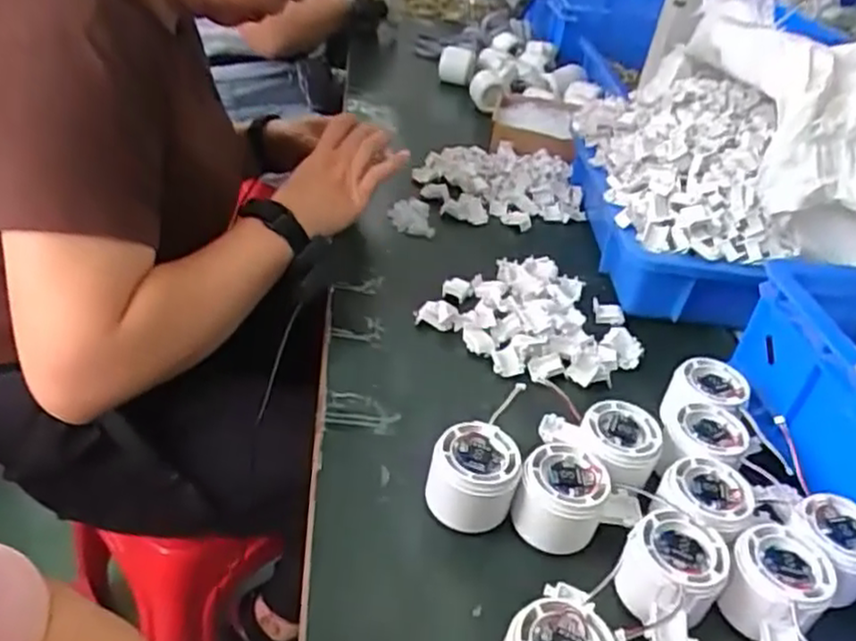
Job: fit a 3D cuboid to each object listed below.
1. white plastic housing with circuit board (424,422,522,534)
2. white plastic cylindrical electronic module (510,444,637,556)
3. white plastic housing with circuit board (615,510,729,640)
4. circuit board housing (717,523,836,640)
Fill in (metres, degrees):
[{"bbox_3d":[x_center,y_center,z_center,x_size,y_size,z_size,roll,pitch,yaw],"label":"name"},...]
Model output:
[{"bbox_3d":[0.031,0.107,0.482,0.058,0.050,0.060,17,37,12],"label":"white plastic housing with circuit board"},{"bbox_3d":[0.096,0.121,0.475,0.073,0.045,0.059,18,37,14],"label":"white plastic cylindrical electronic module"},{"bbox_3d":[0.144,0.158,0.433,0.057,0.038,0.081,24,39,21],"label":"white plastic housing with circuit board"},{"bbox_3d":[0.211,0.169,0.438,0.058,0.040,0.082,23,39,19],"label":"circuit board housing"}]

